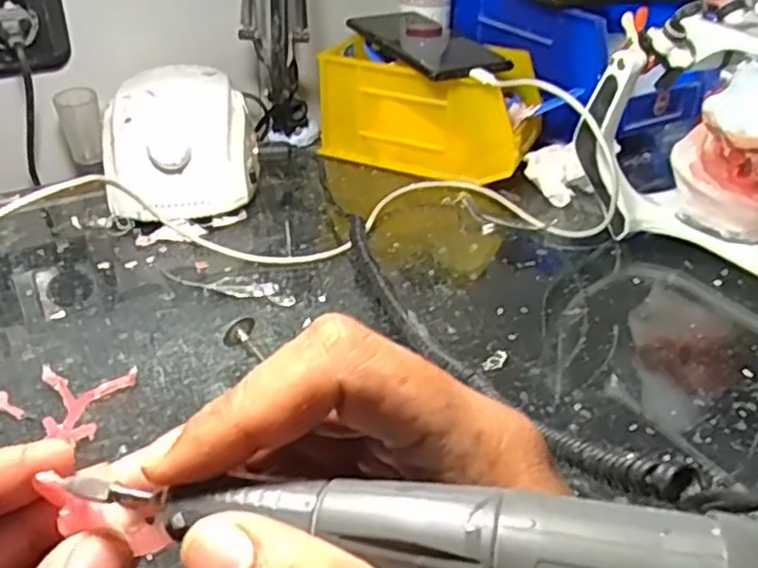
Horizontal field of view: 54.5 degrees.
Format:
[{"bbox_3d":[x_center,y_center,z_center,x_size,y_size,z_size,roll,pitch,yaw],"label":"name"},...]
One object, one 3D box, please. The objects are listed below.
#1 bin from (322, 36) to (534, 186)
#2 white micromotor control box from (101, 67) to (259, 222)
[{"bbox_3d":[0.046,-0.148,0.626,0.170,0.087,0.099,16,36,20],"label":"bin"},{"bbox_3d":[-0.145,-0.103,0.551,0.105,0.079,0.127,-3,34,-9],"label":"white micromotor control box"}]

